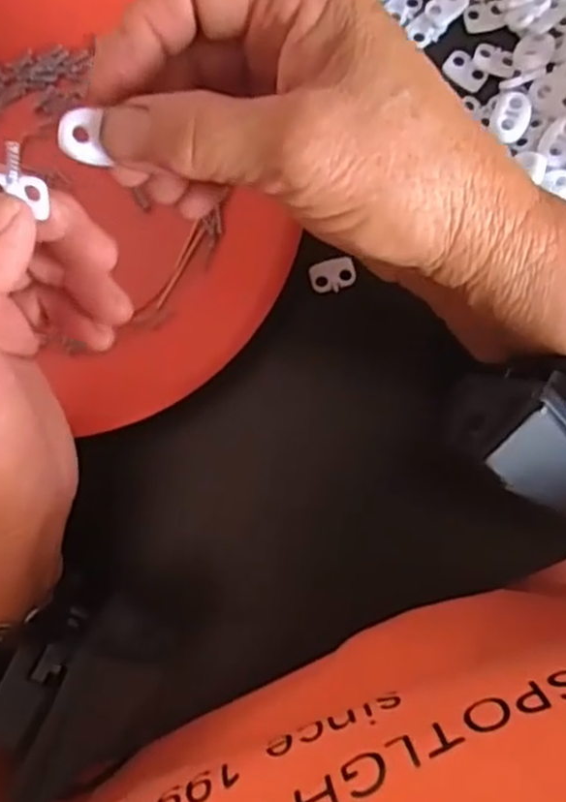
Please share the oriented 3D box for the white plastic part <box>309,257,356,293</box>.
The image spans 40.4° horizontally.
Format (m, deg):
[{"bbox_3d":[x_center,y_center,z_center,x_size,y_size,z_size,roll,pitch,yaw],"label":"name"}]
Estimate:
[{"bbox_3d":[0.021,-0.052,0.316,0.019,0.004,0.013,-20,82,-1],"label":"white plastic part"}]

